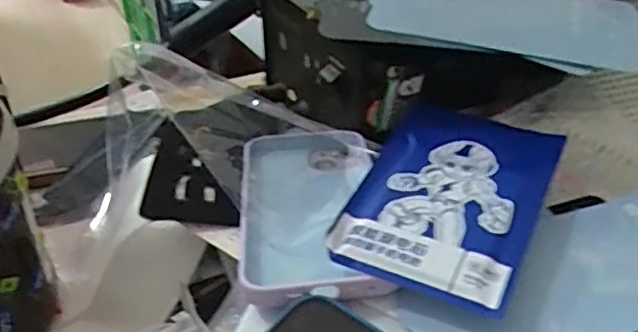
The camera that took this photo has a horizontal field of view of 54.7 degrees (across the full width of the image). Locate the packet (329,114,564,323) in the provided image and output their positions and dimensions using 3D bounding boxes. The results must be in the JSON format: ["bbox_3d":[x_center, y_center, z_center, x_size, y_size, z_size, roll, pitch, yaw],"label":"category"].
[{"bbox_3d":[0.068,0.017,0.315,0.085,0.025,0.134,14,35,24],"label":"packet"}]

